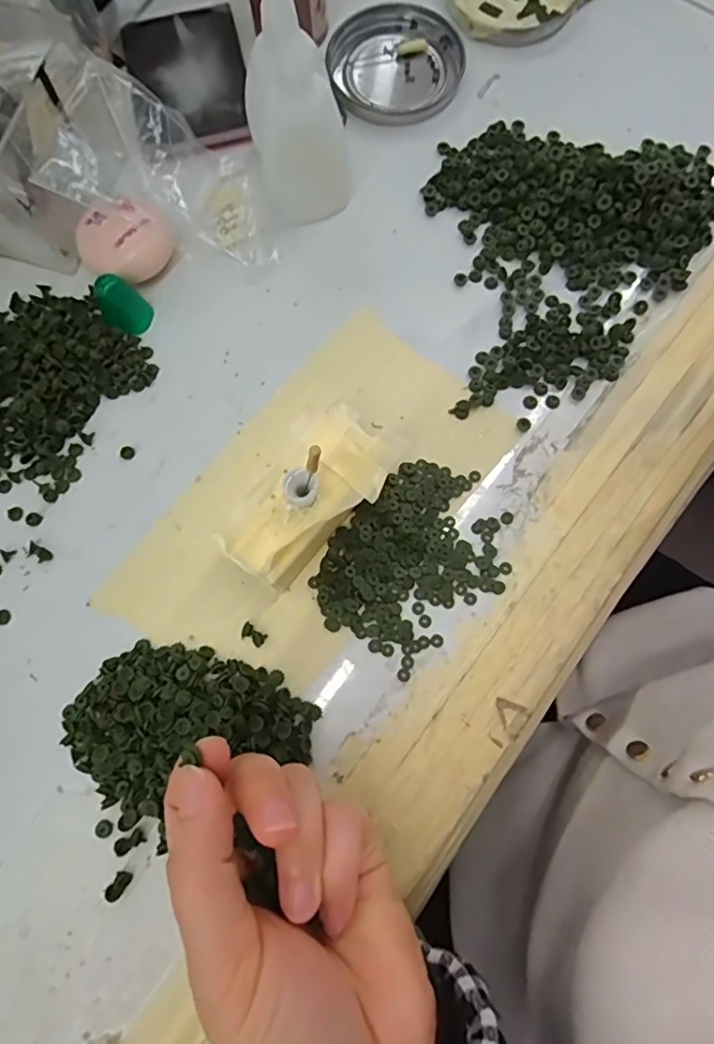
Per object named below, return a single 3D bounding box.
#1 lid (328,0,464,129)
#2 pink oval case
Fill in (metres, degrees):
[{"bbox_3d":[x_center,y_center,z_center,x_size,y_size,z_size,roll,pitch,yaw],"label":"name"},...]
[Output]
[{"bbox_3d":[0.023,-0.271,0.325,0.077,0.008,0.077,0,78,1],"label":"lid"},{"bbox_3d":[-0.121,-0.147,0.288,0.047,0.027,0.036,-31,79,-6],"label":"pink oval case"}]

